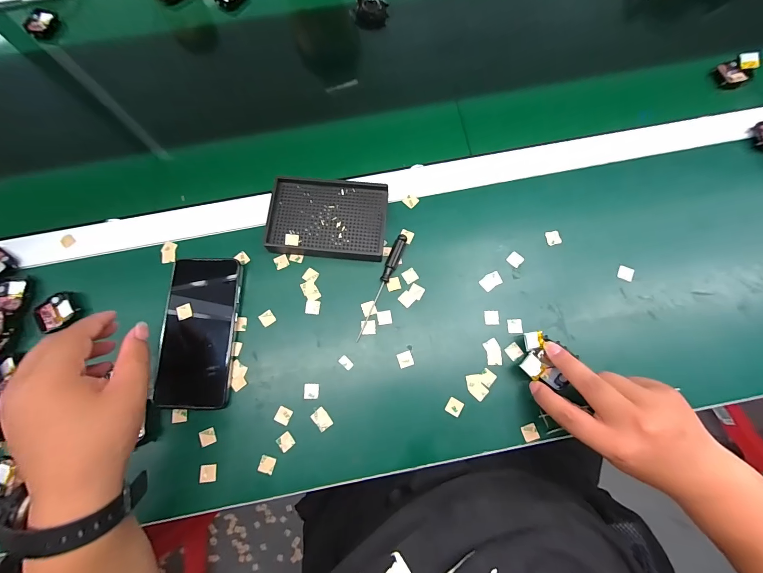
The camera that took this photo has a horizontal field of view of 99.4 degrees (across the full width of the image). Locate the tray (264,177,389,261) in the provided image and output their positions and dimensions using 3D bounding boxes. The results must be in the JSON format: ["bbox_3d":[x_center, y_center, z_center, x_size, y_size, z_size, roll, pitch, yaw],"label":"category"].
[{"bbox_3d":[-0.063,-0.080,0.386,0.134,0.023,0.090,5,75,3],"label":"tray"}]

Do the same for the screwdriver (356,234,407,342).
[{"bbox_3d":[0.002,-0.001,0.369,0.014,0.011,0.130,19,76,6],"label":"screwdriver"}]

